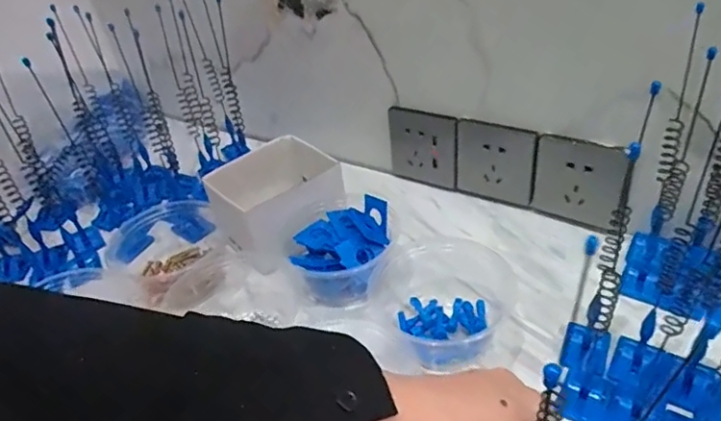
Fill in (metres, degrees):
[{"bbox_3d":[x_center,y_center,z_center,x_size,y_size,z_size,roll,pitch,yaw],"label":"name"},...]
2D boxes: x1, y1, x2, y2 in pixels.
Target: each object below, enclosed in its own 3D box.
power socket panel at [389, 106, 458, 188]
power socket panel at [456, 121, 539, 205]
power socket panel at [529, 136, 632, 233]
[{"bbox_3d":[0.071,-0.071,0.622,0.083,0.084,0.013,17,44,28],"label":"power socket panel"},{"bbox_3d":[0.144,-0.050,0.584,0.083,0.085,0.008,16,43,27],"label":"power socket panel"},{"bbox_3d":[0.215,-0.027,0.539,0.085,0.085,0.017,25,48,35],"label":"power socket panel"}]

